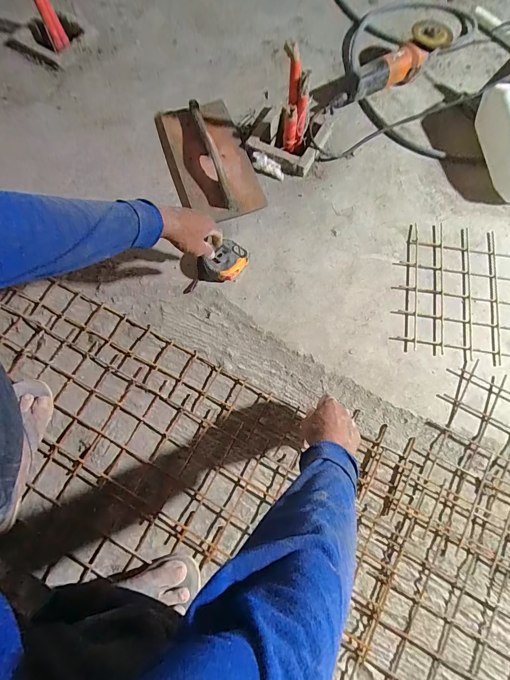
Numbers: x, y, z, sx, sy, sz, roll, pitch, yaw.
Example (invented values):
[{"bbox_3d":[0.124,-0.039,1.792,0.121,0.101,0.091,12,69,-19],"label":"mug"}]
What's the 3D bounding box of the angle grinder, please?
[{"bbox_3d":[0.316,-0.630,0.779,0.303,0.095,0.091,-38,77,-10],"label":"angle grinder"}]

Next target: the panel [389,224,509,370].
[{"bbox_3d":[0.579,-0.077,0.667,0.592,0.009,0.292,8,73,3],"label":"panel"}]

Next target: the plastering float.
[{"bbox_3d":[-0.106,-0.409,0.750,0.174,0.066,0.326,-20,74,-5],"label":"plastering float"}]

